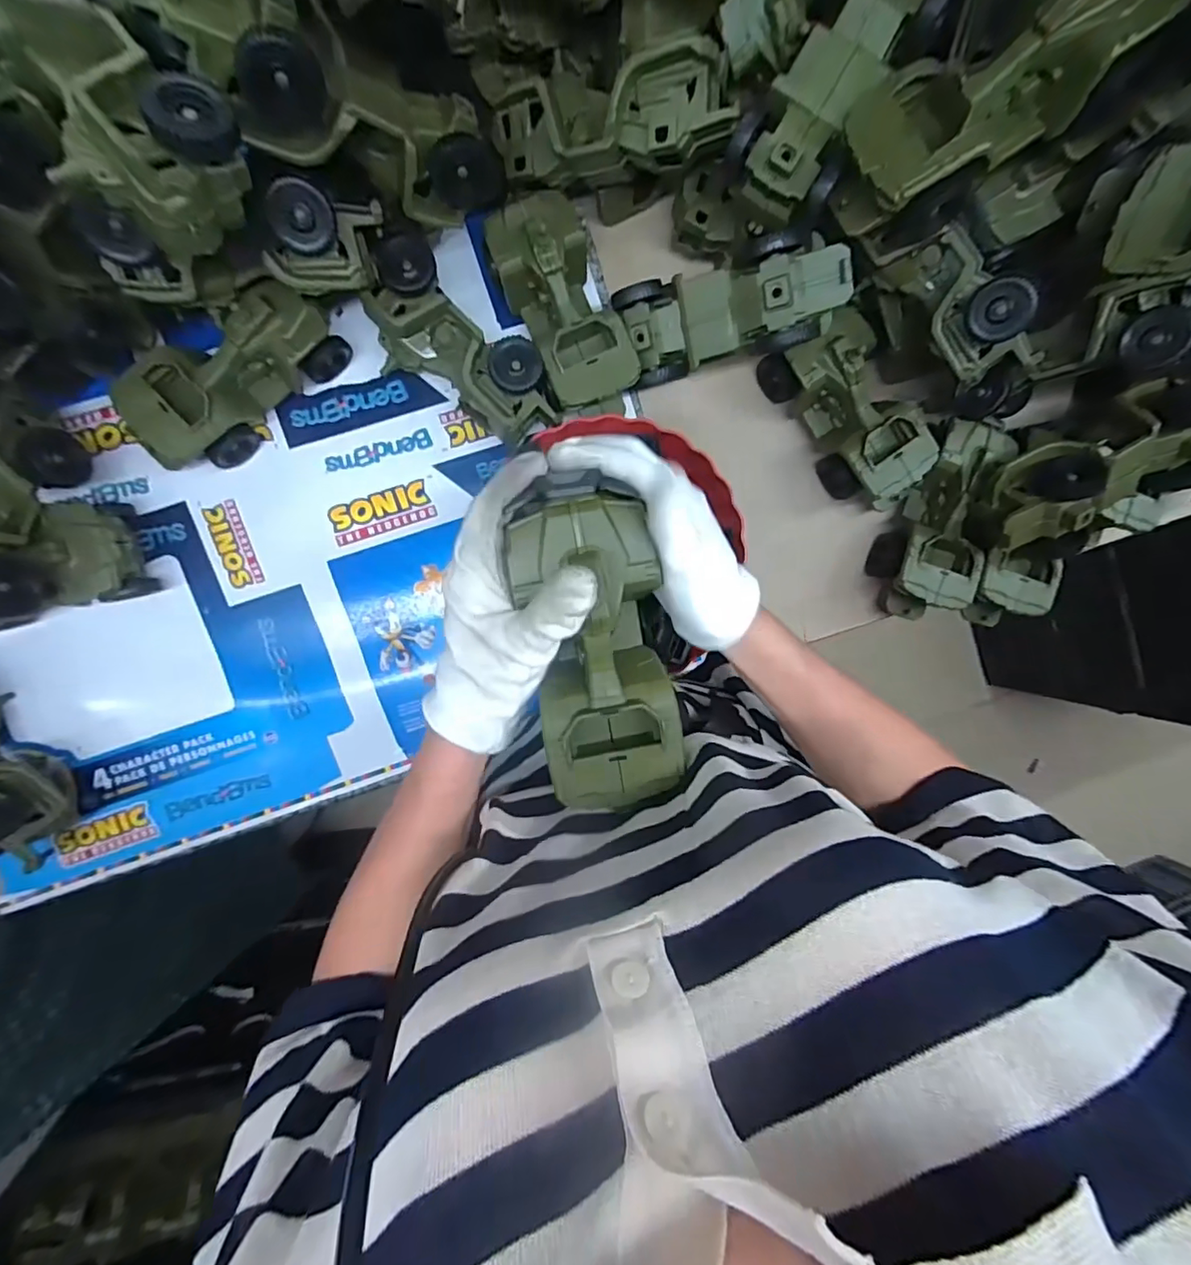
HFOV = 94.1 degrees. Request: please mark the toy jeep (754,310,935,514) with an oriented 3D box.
[{"bbox_3d":[0.247,-0.205,0.527,0.092,0.081,0.182,-34,98,-2],"label":"toy jeep"}]

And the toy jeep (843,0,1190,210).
[{"bbox_3d":[0.250,-0.346,0.345,0.169,0.061,0.084,-21,98,20],"label":"toy jeep"}]

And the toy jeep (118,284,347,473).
[{"bbox_3d":[-0.304,-0.216,0.469,0.177,0.079,0.077,-43,98,-1],"label":"toy jeep"}]

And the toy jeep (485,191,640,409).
[{"bbox_3d":[-0.029,-0.281,0.489,0.079,0.073,0.175,-26,97,-3],"label":"toy jeep"}]

